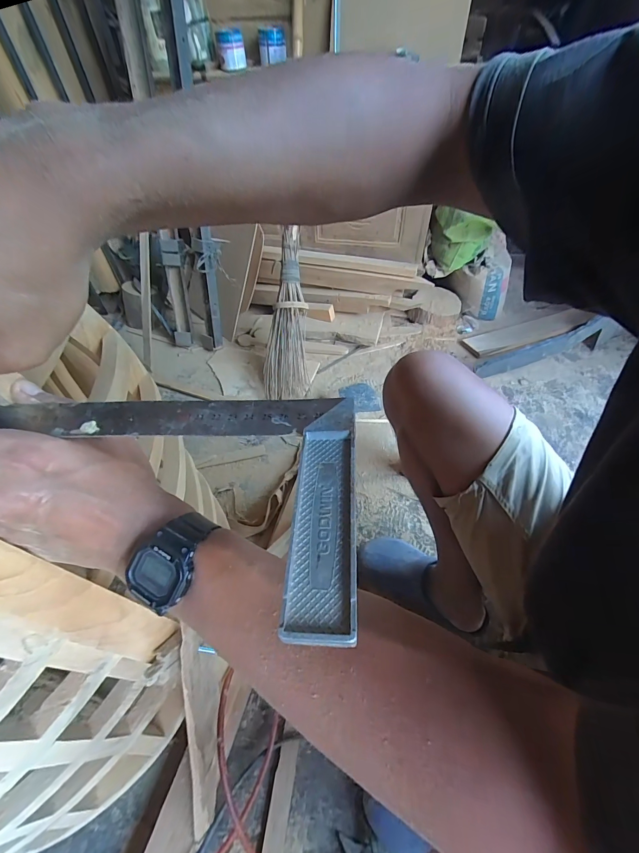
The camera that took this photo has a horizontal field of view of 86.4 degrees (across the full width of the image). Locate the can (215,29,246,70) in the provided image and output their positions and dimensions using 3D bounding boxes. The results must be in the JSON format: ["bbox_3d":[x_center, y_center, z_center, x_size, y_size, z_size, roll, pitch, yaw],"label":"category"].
[{"bbox_3d":[-0.241,-1.030,0.930,0.072,0.073,0.062,-7,51,-4],"label":"can"}]

